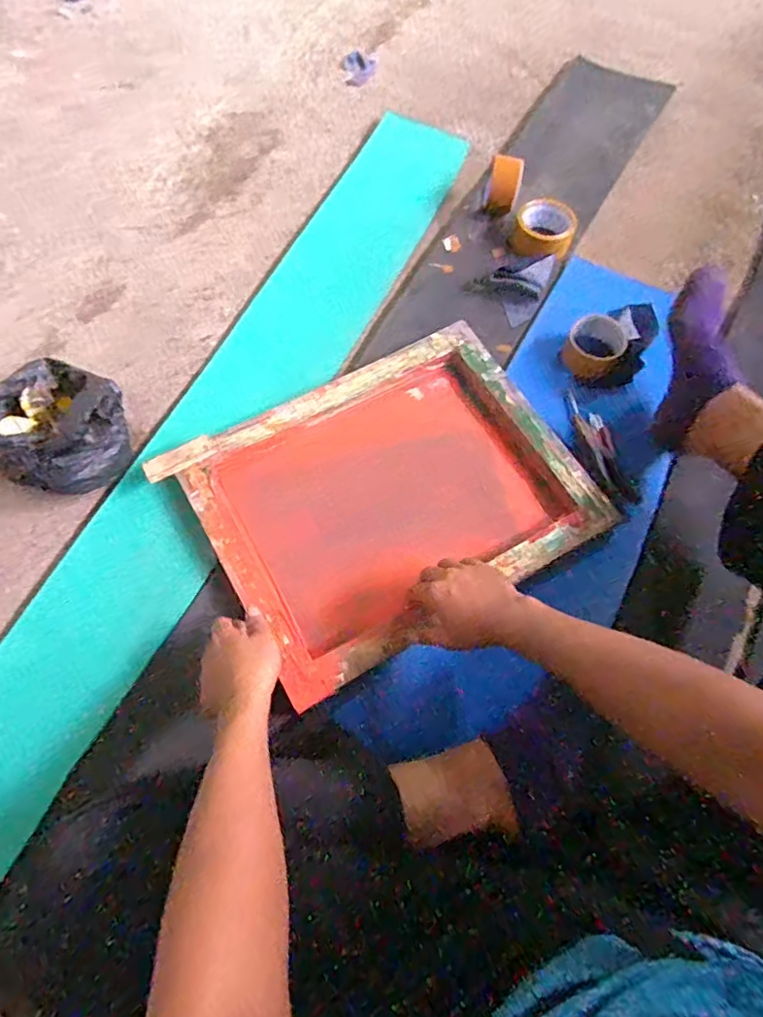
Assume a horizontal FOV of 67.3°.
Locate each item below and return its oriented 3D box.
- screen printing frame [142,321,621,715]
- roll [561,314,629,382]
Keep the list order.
[{"bbox_3d":[0.010,-0.019,0.760,0.461,0.061,0.364,-28,71,-12],"label":"screen printing frame"},{"bbox_3d":[0.319,-0.245,0.860,0.083,0.048,0.087,20,68,7],"label":"roll"}]

